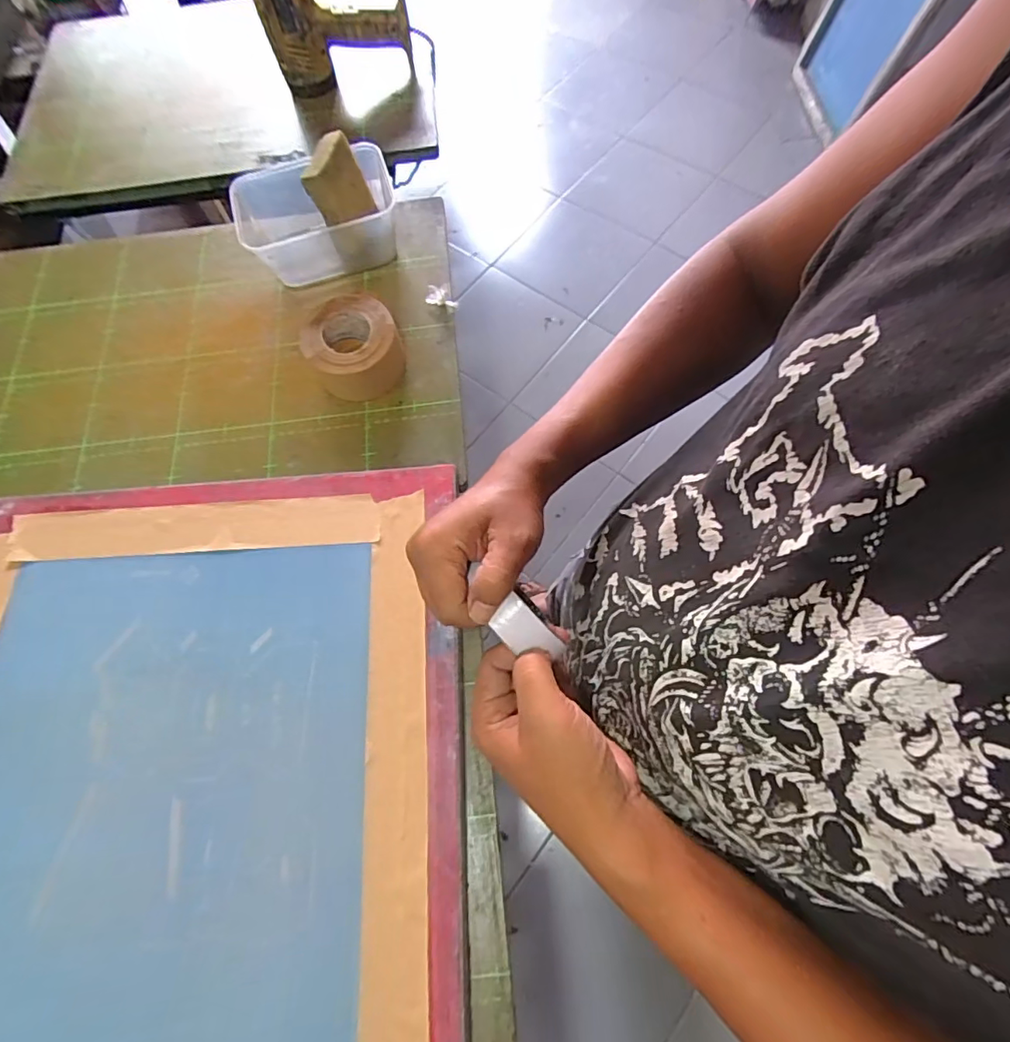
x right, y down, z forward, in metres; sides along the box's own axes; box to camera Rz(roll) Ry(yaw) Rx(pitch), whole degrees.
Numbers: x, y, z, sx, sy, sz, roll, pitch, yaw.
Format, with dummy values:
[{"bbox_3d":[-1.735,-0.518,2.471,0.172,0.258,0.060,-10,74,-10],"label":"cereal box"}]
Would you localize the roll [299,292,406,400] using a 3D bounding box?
[{"bbox_3d":[-0.157,-0.182,0.543,0.092,0.052,0.094,-1,69,2],"label":"roll"}]

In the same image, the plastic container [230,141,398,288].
[{"bbox_3d":[-0.215,-0.346,0.597,0.172,0.078,0.140,-18,69,-3],"label":"plastic container"}]

